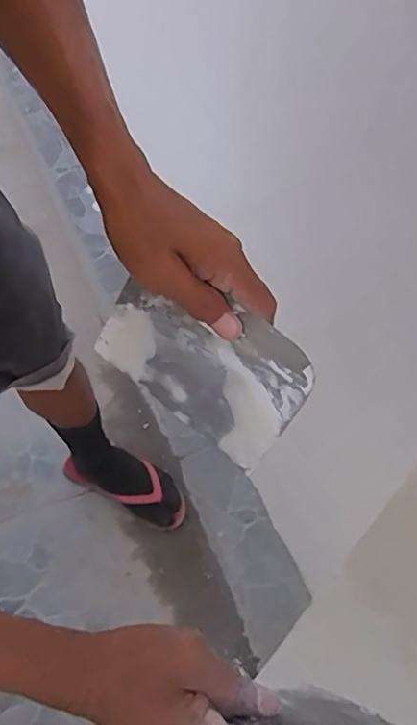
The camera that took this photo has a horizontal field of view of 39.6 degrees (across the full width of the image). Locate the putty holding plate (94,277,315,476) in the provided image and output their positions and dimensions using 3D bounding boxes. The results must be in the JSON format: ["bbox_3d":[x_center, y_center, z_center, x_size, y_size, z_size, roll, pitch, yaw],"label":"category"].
[{"bbox_3d":[-0.006,-0.002,0.382,0.139,0.091,0.004,36,24,12],"label":"putty holding plate"}]

